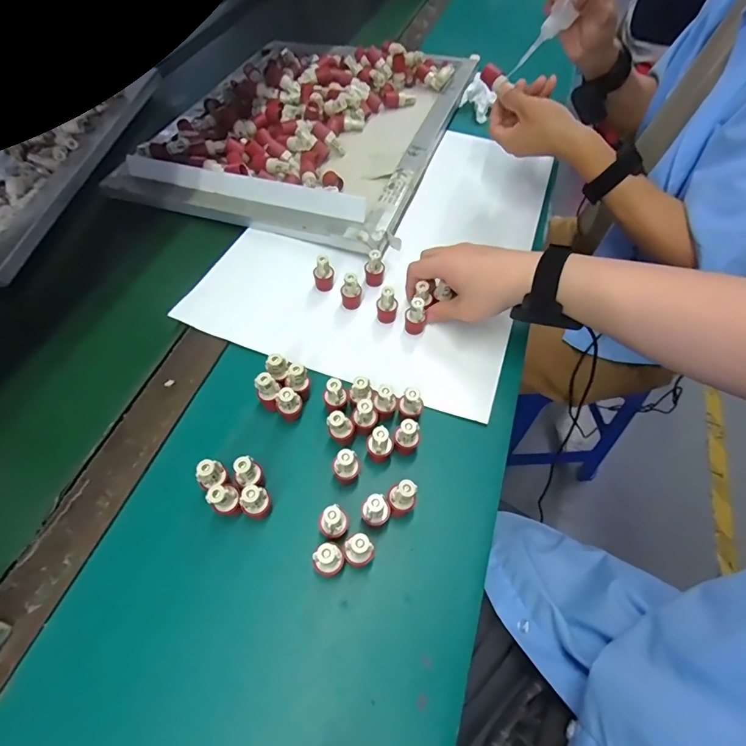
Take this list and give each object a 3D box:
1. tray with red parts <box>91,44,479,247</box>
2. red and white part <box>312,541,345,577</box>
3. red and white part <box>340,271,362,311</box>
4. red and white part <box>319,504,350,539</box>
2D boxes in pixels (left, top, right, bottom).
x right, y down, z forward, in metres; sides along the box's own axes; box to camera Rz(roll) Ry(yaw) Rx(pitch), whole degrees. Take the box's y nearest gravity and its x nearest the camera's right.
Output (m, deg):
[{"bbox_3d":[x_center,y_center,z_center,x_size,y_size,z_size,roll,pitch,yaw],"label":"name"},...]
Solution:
[{"bbox_3d":[-0.097,-0.399,0.658,0.404,0.042,0.500,16,58,10],"label":"tray with red parts"},{"bbox_3d":[-0.033,0.145,0.327,0.023,0.048,0.019,-22,59,-14],"label":"red and white part"},{"bbox_3d":[-0.024,-0.092,0.470,0.018,0.039,0.017,32,62,19],"label":"red and white part"},{"bbox_3d":[-0.030,0.121,0.341,0.018,0.051,0.022,20,59,12],"label":"red and white part"}]

